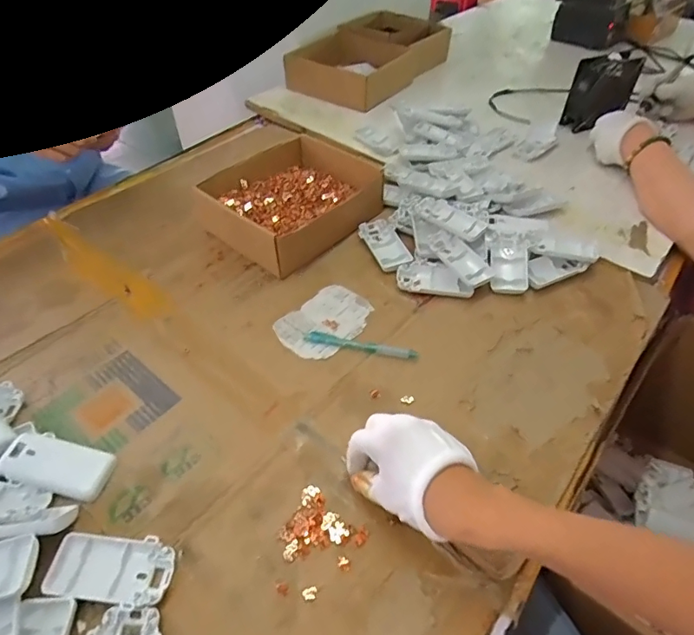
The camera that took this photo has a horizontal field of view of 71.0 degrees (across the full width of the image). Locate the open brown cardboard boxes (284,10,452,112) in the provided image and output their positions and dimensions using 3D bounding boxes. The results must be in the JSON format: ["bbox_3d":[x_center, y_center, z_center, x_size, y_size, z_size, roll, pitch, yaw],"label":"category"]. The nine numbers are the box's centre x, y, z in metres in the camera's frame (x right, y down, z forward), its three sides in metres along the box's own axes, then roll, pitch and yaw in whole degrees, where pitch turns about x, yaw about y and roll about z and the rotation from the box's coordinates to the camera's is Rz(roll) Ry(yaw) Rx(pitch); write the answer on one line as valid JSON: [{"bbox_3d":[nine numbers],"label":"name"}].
[{"bbox_3d":[0.052,-0.579,1.064,0.254,0.066,0.372,25,51,21],"label":"open brown cardboard boxes"}]

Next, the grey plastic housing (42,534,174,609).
[{"bbox_3d":[-0.189,0.205,0.394,0.094,0.018,0.050,2,49,1],"label":"grey plastic housing"}]

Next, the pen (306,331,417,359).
[{"bbox_3d":[0.015,0.031,0.558,0.130,0.009,0.016,12,50,9],"label":"pen"}]

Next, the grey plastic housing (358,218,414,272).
[{"bbox_3d":[0.052,-0.103,0.675,0.050,0.009,0.101,-13,51,-12],"label":"grey plastic housing"}]

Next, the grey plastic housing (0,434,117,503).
[{"bbox_3d":[-0.266,0.137,0.447,0.092,0.016,0.046,17,53,-3],"label":"grey plastic housing"}]

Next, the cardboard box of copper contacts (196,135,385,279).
[{"bbox_3d":[-0.080,-0.180,0.711,0.226,0.061,0.206,-37,59,-28],"label":"cardboard box of copper contacts"}]

